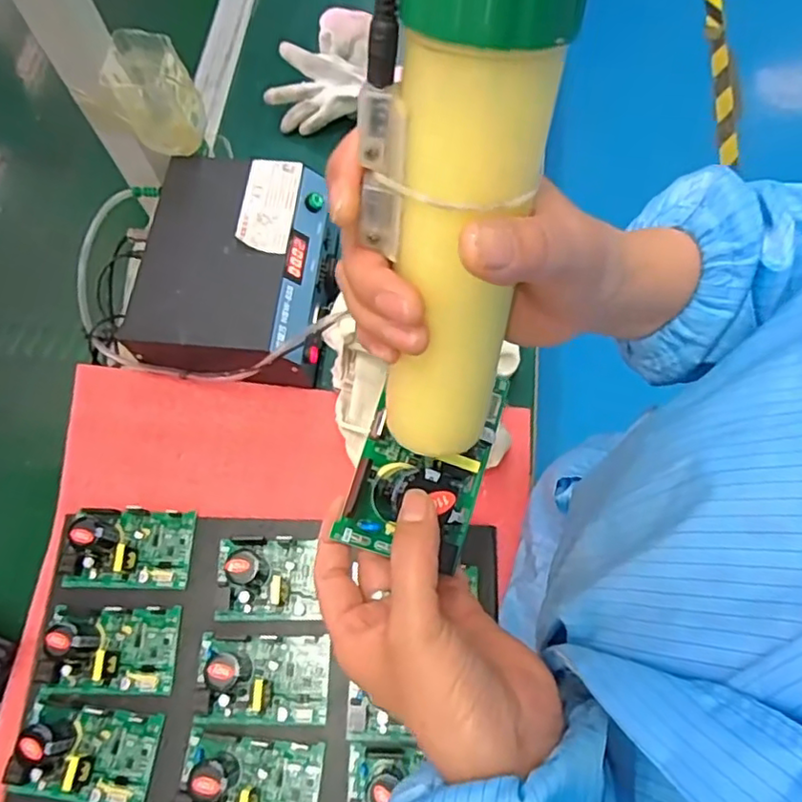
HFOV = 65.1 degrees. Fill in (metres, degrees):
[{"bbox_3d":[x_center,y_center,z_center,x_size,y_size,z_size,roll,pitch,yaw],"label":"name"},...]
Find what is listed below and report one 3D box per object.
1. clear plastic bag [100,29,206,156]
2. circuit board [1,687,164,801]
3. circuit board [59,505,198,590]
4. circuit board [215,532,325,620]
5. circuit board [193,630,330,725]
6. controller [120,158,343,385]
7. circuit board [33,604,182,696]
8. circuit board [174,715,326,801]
[{"bbox_3d":[-0.228,-0.287,0.590,0.070,0.096,0.065,-18,71,-5],"label":"clear plastic bag"},{"bbox_3d":[-0.255,0.278,0.493,0.112,0.049,0.073,11,71,5],"label":"circuit board"},{"bbox_3d":[-0.247,0.127,0.552,0.110,0.047,0.072,2,71,2],"label":"circuit board"},{"bbox_3d":[-0.118,0.151,0.542,0.087,0.043,0.071,-1,70,1],"label":"circuit board"},{"bbox_3d":[-0.115,0.227,0.511,0.106,0.044,0.067,1,71,1],"label":"circuit board"},{"bbox_3d":[-0.155,-0.126,0.621,0.179,0.088,0.216,-2,70,0],"label":"controller"},{"bbox_3d":[-0.246,0.207,0.521,0.105,0.045,0.070,1,71,1],"label":"circuit board"},{"bbox_3d":[-0.120,0.296,0.482,0.113,0.039,0.074,11,71,5],"label":"circuit board"}]

